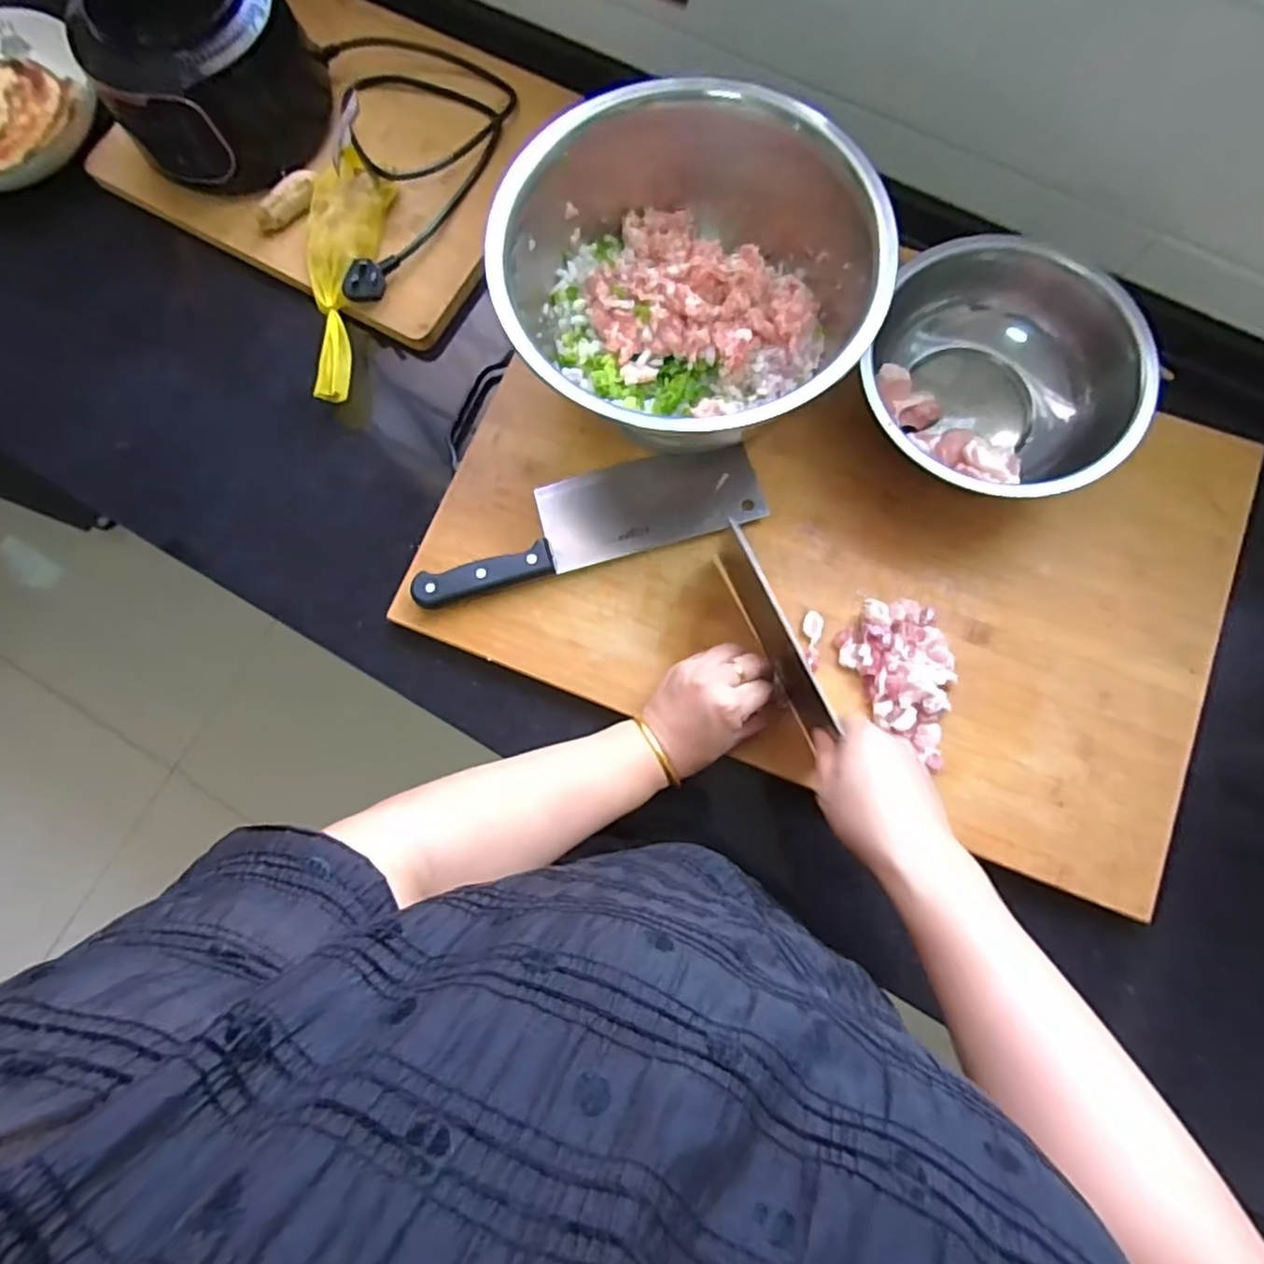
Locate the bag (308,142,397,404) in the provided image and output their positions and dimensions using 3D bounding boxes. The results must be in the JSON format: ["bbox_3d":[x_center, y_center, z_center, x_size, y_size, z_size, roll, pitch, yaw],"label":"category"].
[{"bbox_3d":[-0.247,-0.310,0.556,0.066,0.035,0.222,-3,79,1],"label":"bag"}]

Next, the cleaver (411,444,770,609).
[{"bbox_3d":[-0.037,-0.091,0.509,0.277,0.028,0.077,-16,79,-1],"label":"cleaver"}]

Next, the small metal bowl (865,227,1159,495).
[{"bbox_3d":[0.271,-0.187,0.476,0.198,0.074,0.169,16,80,5],"label":"small metal bowl"}]

